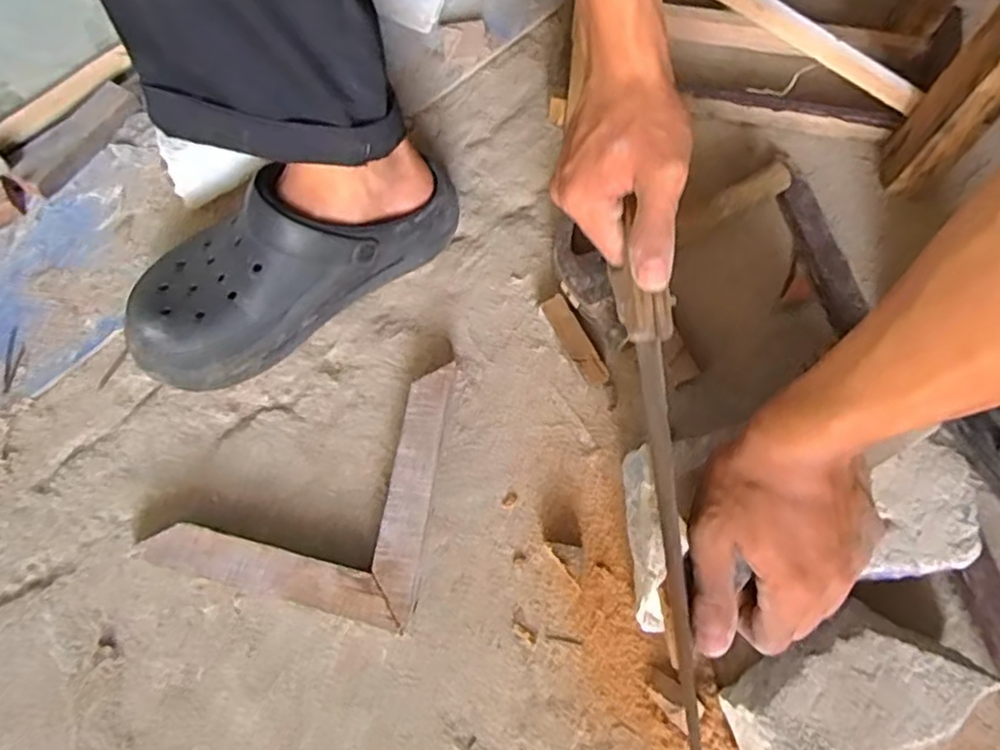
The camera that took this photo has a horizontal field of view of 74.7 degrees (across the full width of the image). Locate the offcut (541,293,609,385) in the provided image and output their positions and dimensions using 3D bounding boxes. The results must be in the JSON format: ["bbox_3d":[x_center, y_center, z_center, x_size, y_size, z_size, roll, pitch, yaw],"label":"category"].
[{"bbox_3d":[0.059,-0.028,0.520,0.019,0.011,0.079,-31,73,6],"label":"offcut"}]

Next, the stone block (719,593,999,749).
[{"bbox_3d":[0.208,0.190,0.402,0.143,0.070,0.075,-22,69,-9],"label":"stone block"}]

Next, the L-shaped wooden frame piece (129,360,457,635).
[{"bbox_3d":[-0.132,0.067,0.477,0.184,0.025,0.183,14,69,5],"label":"L-shaped wooden frame piece"}]

